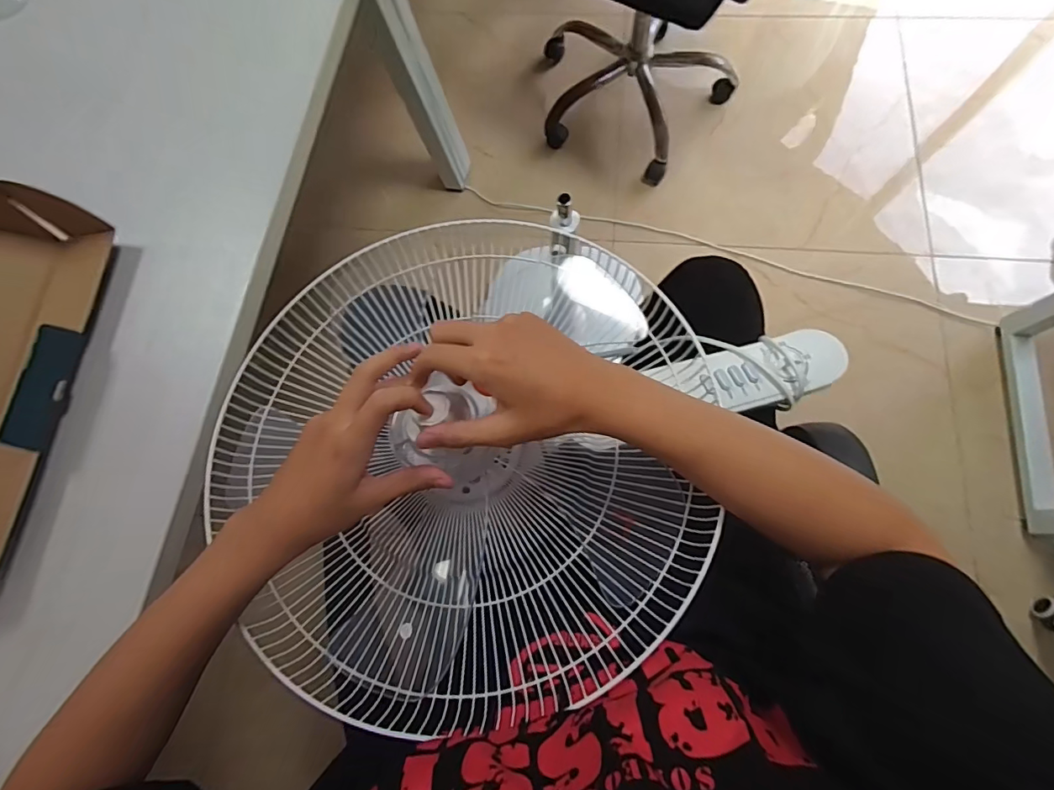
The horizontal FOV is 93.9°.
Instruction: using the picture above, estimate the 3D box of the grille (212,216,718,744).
[{"bbox_3d":[-0.056,0.036,0.451,0.440,0.116,0.434,0,73,2],"label":"grille"}]

